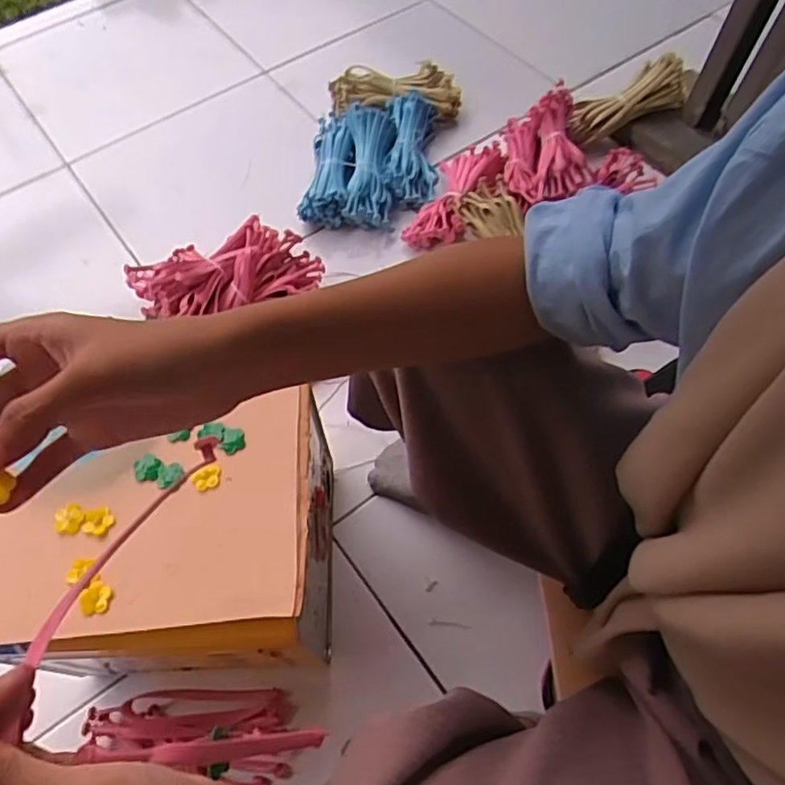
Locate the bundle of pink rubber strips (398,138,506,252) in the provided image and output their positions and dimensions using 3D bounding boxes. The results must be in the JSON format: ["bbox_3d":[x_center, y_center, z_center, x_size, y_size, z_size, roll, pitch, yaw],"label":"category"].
[{"bbox_3d":[0.096,-0.305,0.957,0.100,0.050,0.206,20,63,12],"label":"bundle of pink rubber strips"}]

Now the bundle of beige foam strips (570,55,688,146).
[{"bbox_3d":[0.372,-0.466,0.994,0.181,0.064,0.053,-25,58,11],"label":"bundle of beige foam strips"}]

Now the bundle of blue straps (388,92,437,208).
[{"bbox_3d":[0.032,-0.394,1.002,0.081,0.044,0.205,2,75,4],"label":"bundle of blue straps"}]

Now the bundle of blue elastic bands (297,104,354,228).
[{"bbox_3d":[-0.097,-0.367,0.988,0.074,0.062,0.215,6,61,5],"label":"bundle of blue elastic bands"}]

